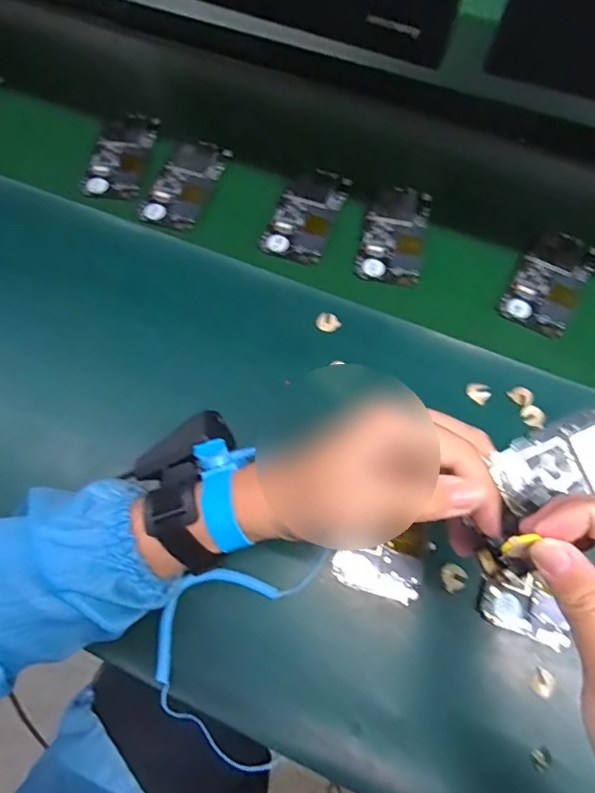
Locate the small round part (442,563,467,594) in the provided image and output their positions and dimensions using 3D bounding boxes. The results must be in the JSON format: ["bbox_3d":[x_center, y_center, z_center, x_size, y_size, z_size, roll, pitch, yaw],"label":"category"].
[{"bbox_3d":[0.122,0.141,0.383,0.018,0.005,0.020,-8,67,-4],"label":"small round part"}]

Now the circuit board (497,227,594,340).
[{"bbox_3d":[0.253,-0.117,0.493,0.064,0.014,0.118,30,72,13],"label":"circuit board"}]

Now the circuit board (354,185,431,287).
[{"bbox_3d":[0.101,-0.172,0.517,0.064,0.010,0.122,12,67,5],"label":"circuit board"}]

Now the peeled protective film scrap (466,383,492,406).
[{"bbox_3d":[0.161,-0.004,0.440,0.021,0.006,0.017,36,100,11],"label":"peeled protective film scrap"}]

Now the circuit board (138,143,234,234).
[{"bbox_3d":[-0.122,-0.238,0.547,0.064,0.012,0.129,17,67,7],"label":"circuit board"}]

